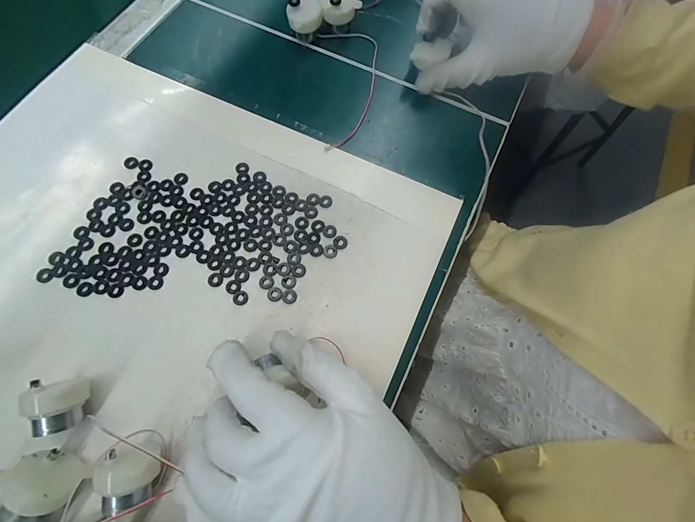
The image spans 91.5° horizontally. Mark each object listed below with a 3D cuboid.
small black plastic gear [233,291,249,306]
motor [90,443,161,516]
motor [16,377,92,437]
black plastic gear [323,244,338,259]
[{"bbox_3d":[-0.077,0.026,0.243,0.011,0.004,0.010,1,69,-2],"label":"small black plastic gear"},{"bbox_3d":[-0.122,0.119,0.190,0.027,0.030,0.031,-14,71,-7],"label":"motor"},{"bbox_3d":[-0.174,0.086,0.201,0.029,0.031,0.031,0,69,-2],"label":"motor"},{"bbox_3d":[-0.013,-0.008,0.255,0.011,0.004,0.011,1,69,-2],"label":"black plastic gear"}]

